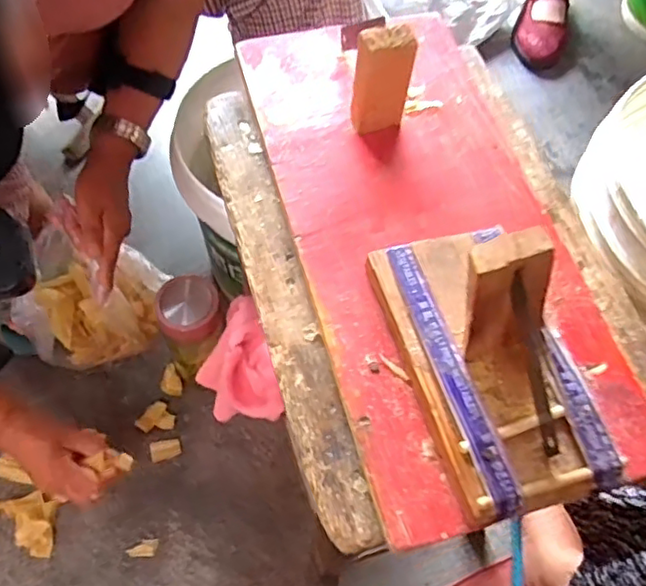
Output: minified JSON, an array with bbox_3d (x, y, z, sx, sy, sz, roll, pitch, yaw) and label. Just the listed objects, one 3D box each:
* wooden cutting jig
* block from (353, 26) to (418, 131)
[{"bbox_3d":[0.094,0.021,0.325,0.087,0.080,0.164,-16,64,-10],"label":"wooden cutting jig"},{"bbox_3d":[0.038,-0.141,0.423,0.034,0.069,0.021,-7,63,-6],"label":"block"}]

